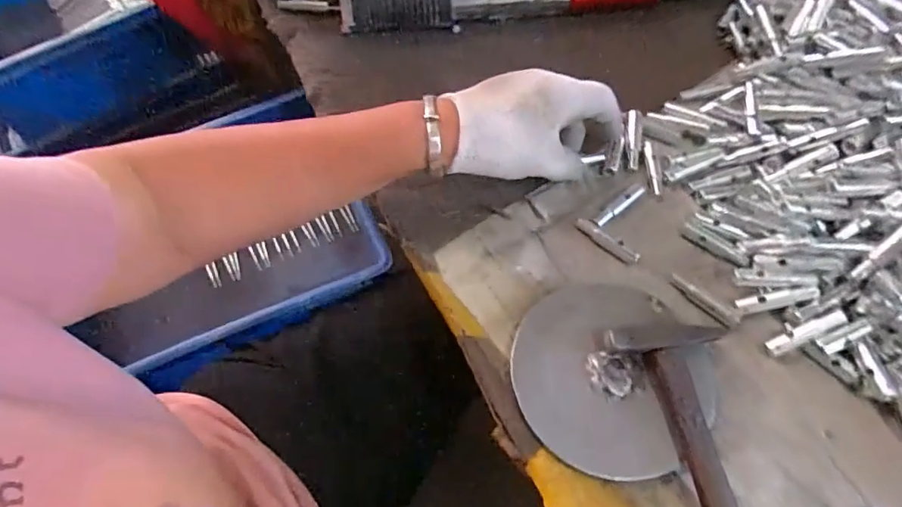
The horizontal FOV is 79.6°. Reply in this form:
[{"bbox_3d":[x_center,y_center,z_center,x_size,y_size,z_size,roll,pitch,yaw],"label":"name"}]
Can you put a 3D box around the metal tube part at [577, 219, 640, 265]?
[{"bbox_3d":[0.116,-0.009,0.400,0.051,0.006,0.007,37,70,20],"label":"metal tube part"}]

